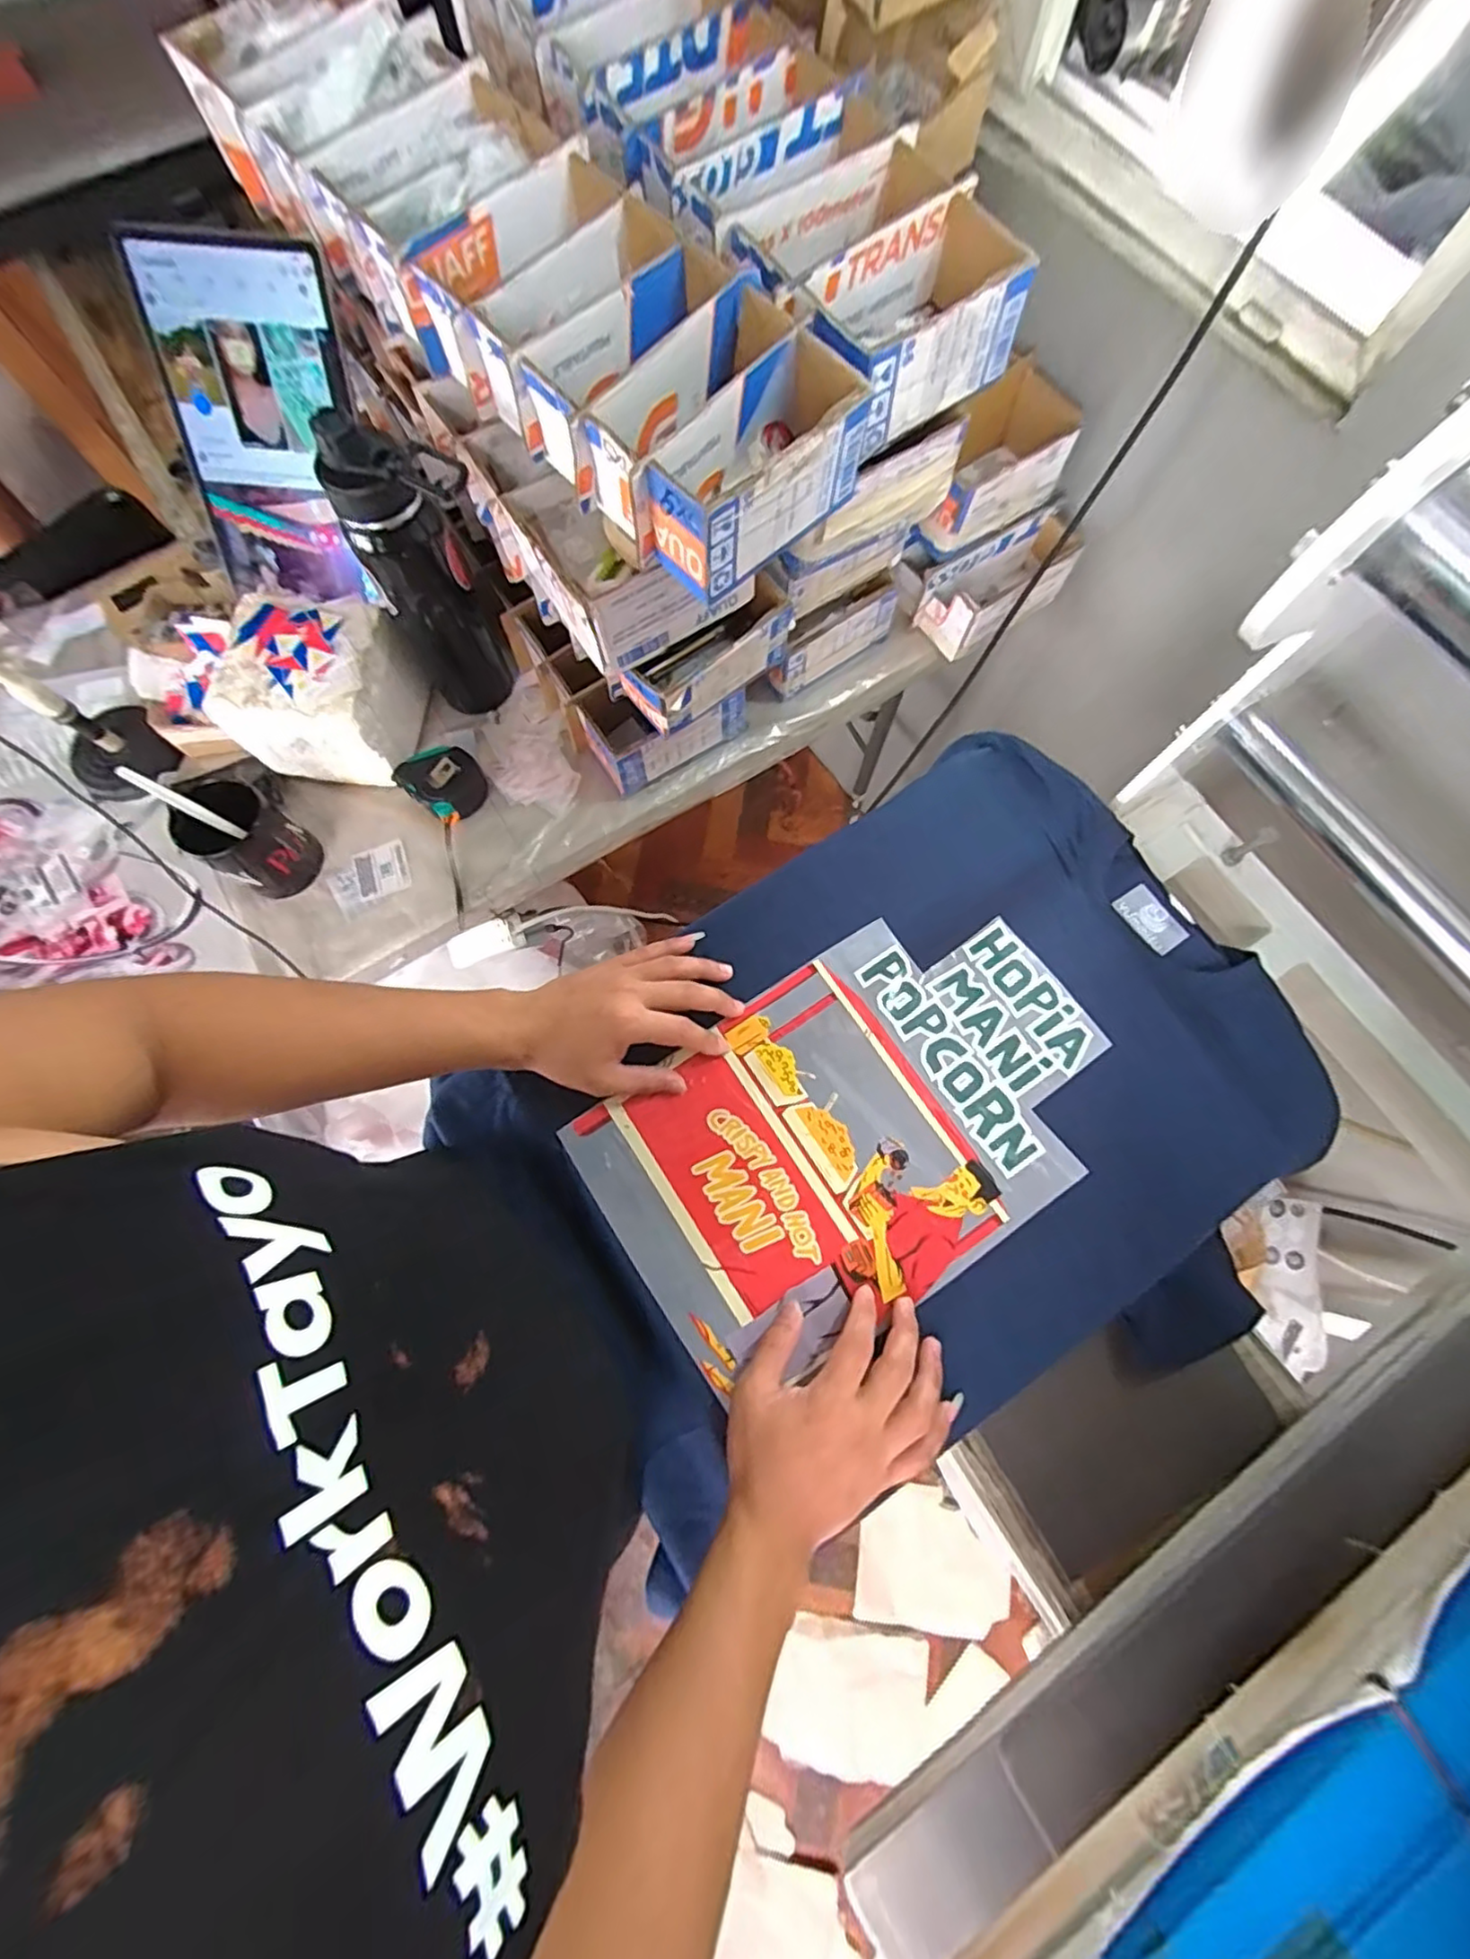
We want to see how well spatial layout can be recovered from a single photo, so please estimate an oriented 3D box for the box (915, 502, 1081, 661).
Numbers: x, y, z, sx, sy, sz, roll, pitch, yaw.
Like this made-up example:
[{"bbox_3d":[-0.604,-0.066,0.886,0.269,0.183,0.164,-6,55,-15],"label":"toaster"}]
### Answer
[{"bbox_3d":[0.296,-0.445,0.736,0.174,0.076,0.075,-35,78,-9],"label":"box"}]

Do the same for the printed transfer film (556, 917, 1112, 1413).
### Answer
[{"bbox_3d":[0.095,0.110,0.497,0.383,0.005,0.239,-34,78,-9],"label":"printed transfer film"}]

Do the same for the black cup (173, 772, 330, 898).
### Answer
[{"bbox_3d":[-0.477,-0.138,0.646,0.085,0.095,0.081,0,75,-1],"label":"black cup"}]

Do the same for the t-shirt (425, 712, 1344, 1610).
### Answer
[{"bbox_3d":[0.137,0.108,0.505,0.601,0.026,0.443,-36,78,-10],"label":"t-shirt"}]

